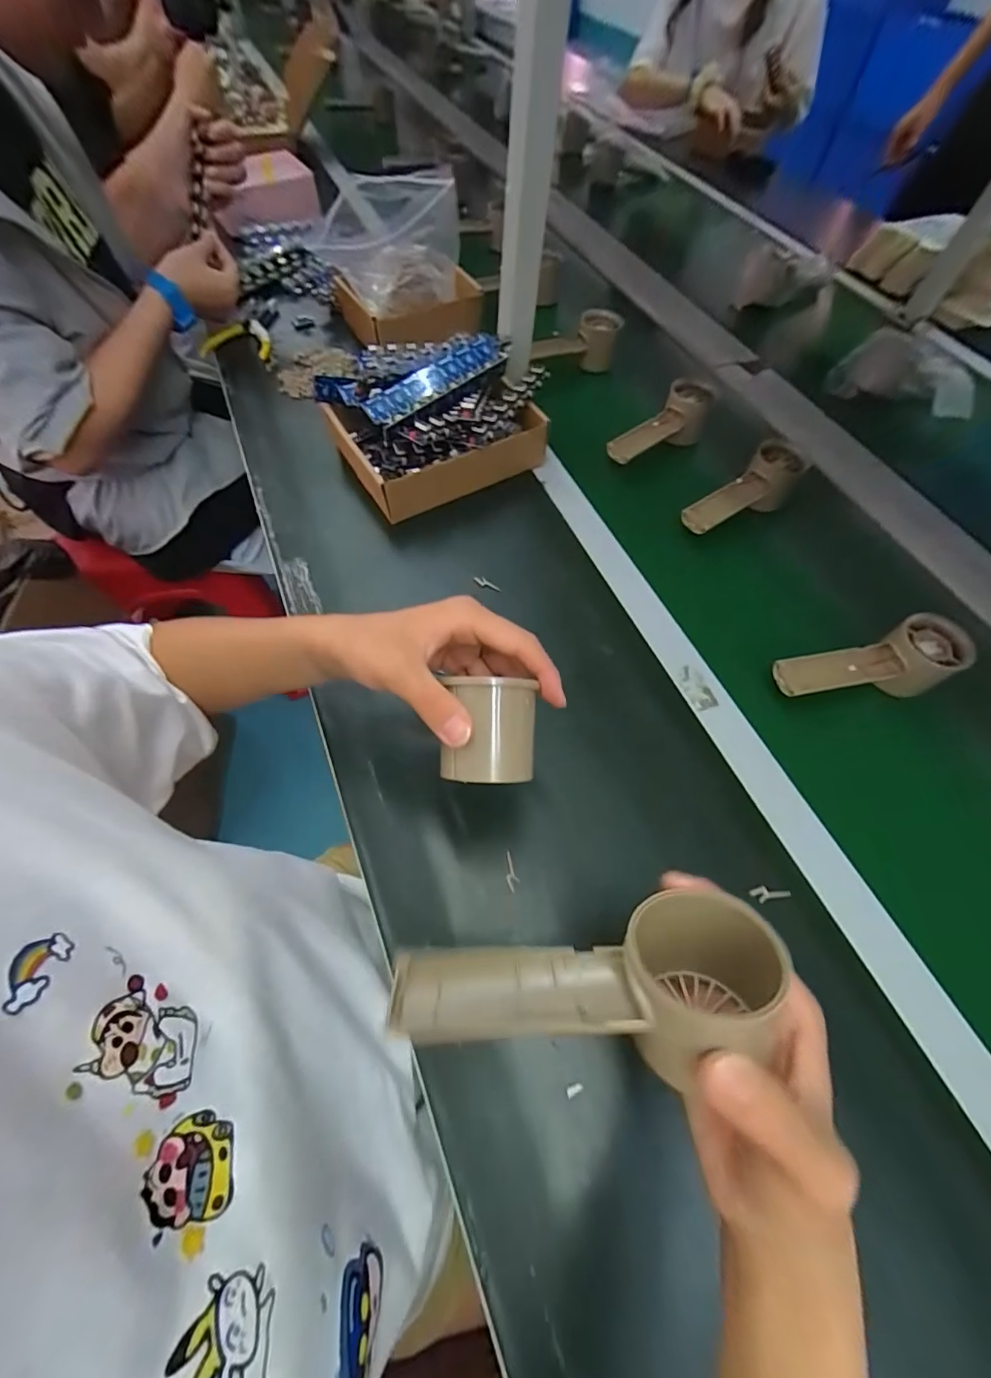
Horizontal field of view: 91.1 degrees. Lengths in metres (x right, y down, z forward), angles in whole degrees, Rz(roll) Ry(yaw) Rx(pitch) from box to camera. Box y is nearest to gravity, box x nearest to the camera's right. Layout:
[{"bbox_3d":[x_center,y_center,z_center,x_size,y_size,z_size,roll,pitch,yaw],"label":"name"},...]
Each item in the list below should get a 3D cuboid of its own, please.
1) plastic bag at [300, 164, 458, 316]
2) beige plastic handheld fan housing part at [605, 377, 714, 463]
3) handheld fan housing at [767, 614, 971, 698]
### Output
[{"bbox_3d":[-0.134,-0.560,0.618,0.168,0.150,0.140,-2,62,-3],"label":"plastic bag"},{"bbox_3d":[0.194,-0.300,0.587,0.159,0.066,0.061,-41,71,-21],"label":"beige plastic handheld fan housing part"},{"bbox_3d":[0.325,-0.017,0.426,0.156,0.050,0.054,-12,63,-9],"label":"handheld fan housing"}]

